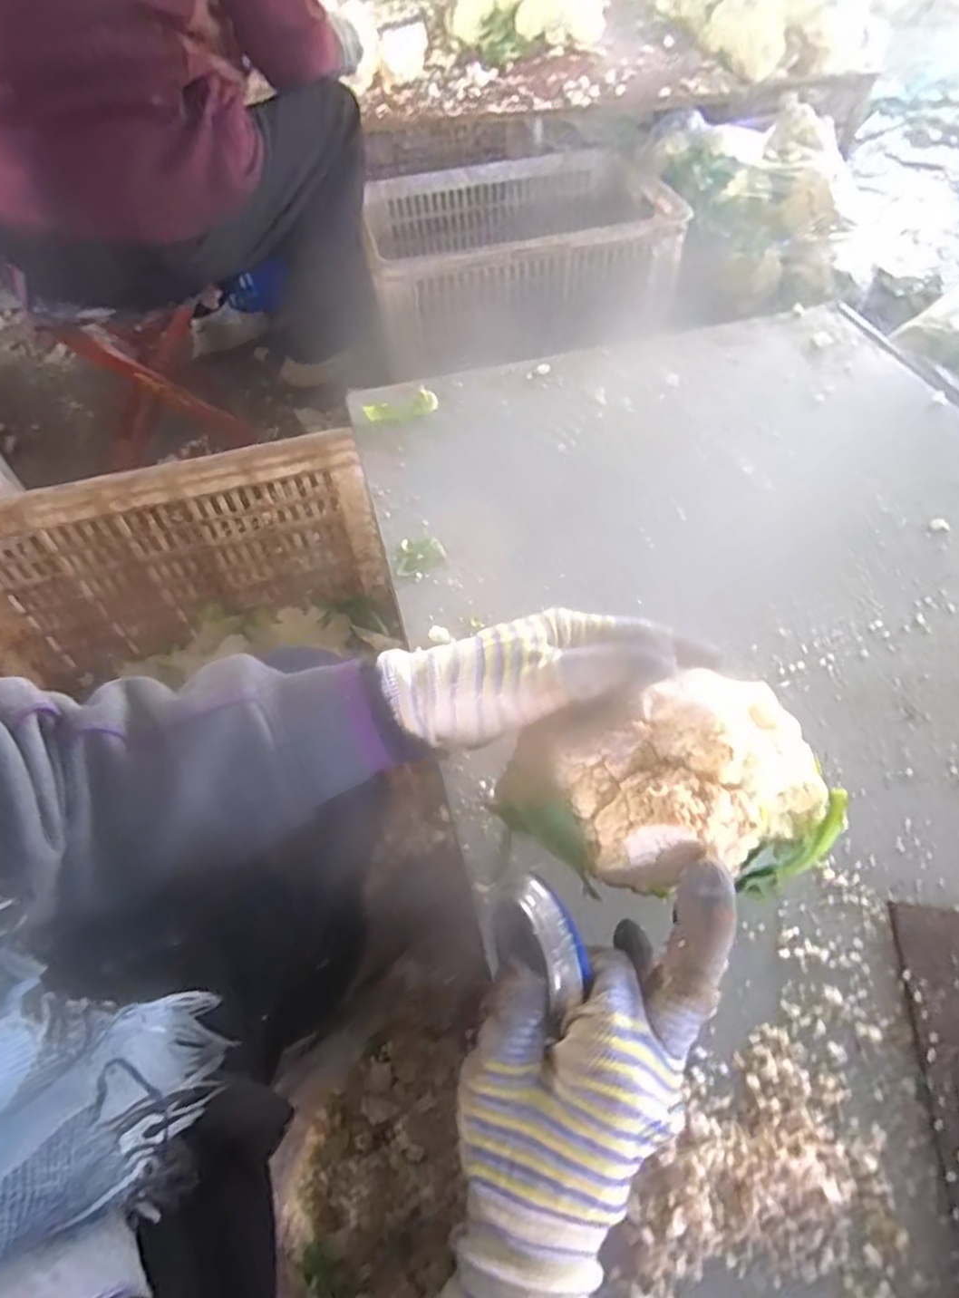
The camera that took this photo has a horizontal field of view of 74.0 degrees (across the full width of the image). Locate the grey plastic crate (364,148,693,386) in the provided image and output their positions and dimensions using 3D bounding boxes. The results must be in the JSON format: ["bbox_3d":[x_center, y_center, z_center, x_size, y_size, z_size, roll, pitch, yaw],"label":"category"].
[{"bbox_3d":[0.069,-0.730,1.192,0.549,0.216,0.380,-13,55,-6],"label":"grey plastic crate"}]

